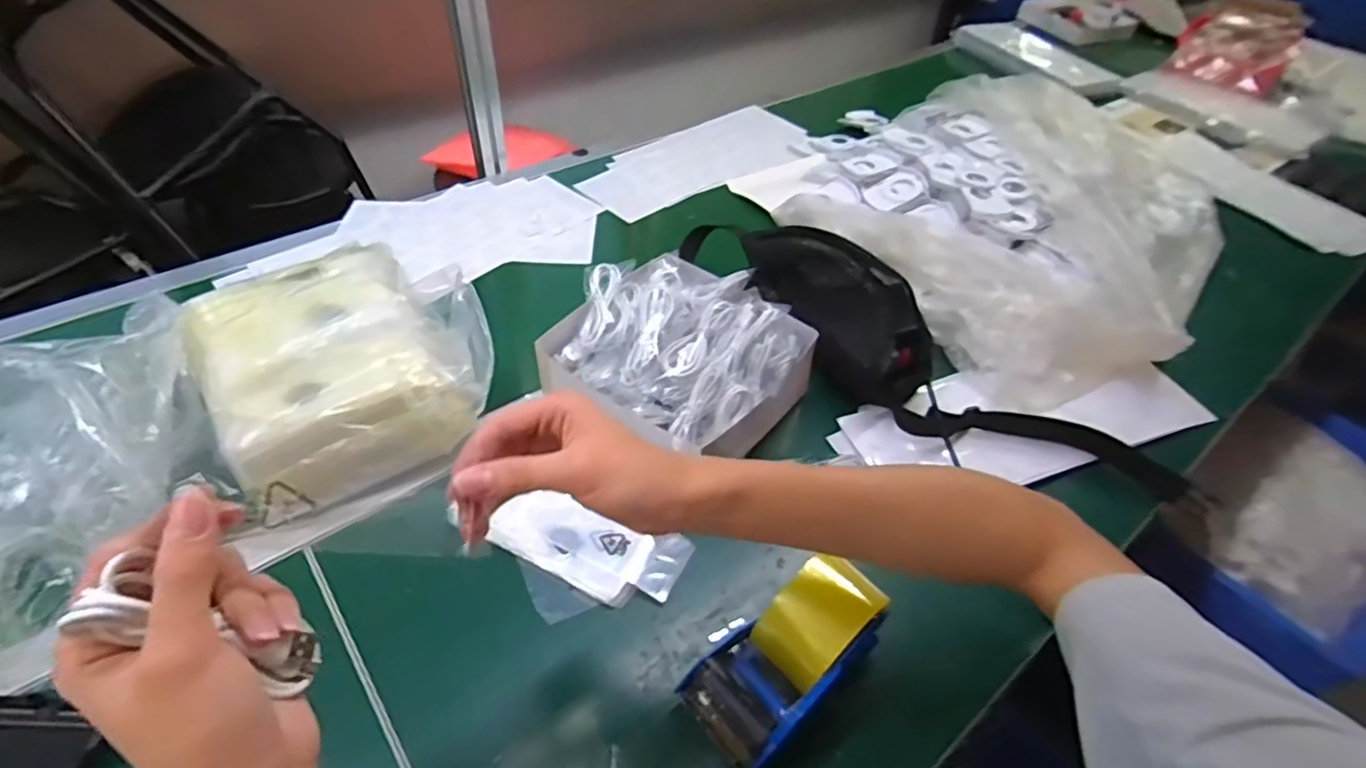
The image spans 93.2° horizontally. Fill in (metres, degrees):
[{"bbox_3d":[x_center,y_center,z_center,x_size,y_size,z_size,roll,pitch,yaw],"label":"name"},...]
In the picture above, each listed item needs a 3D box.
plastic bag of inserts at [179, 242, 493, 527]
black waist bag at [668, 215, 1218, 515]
[{"bbox_3d":[-0.319,-0.025,0.615,0.229,0.106,0.234,-28,55,-27],"label":"plastic bag of inserts"},{"bbox_3d":[0.239,-0.034,0.707,0.592,0.108,0.148,36,54,26],"label":"black waist bag"}]

